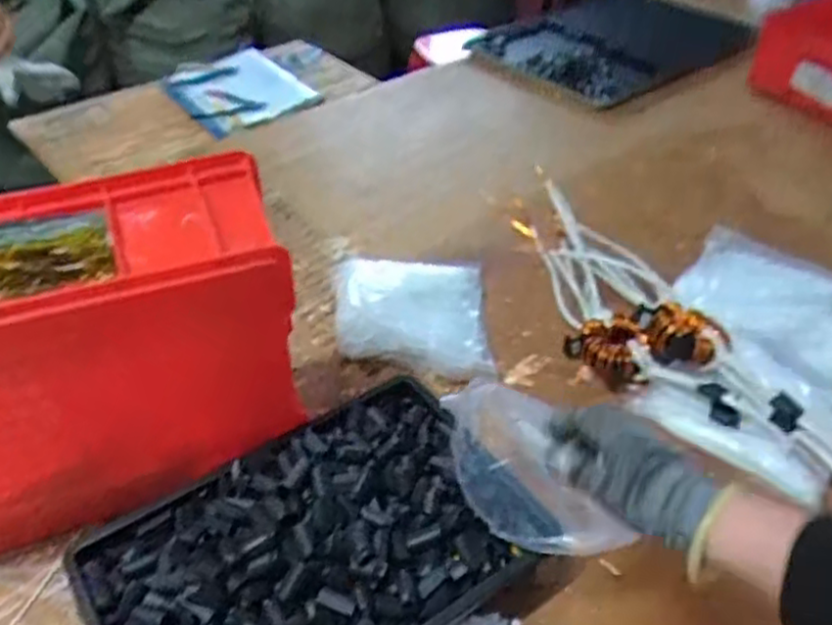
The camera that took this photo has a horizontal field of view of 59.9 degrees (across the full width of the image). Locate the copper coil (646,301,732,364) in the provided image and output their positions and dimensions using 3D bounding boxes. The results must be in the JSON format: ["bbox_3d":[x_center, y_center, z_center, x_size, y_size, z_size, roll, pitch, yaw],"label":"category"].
[{"bbox_3d":[0.314,0.029,0.841,0.085,0.028,0.081,1,42,-1],"label":"copper coil"}]

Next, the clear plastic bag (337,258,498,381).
[{"bbox_3d":[-0.005,-0.002,0.874,0.185,0.050,0.194,-2,42,-3],"label":"clear plastic bag"}]

